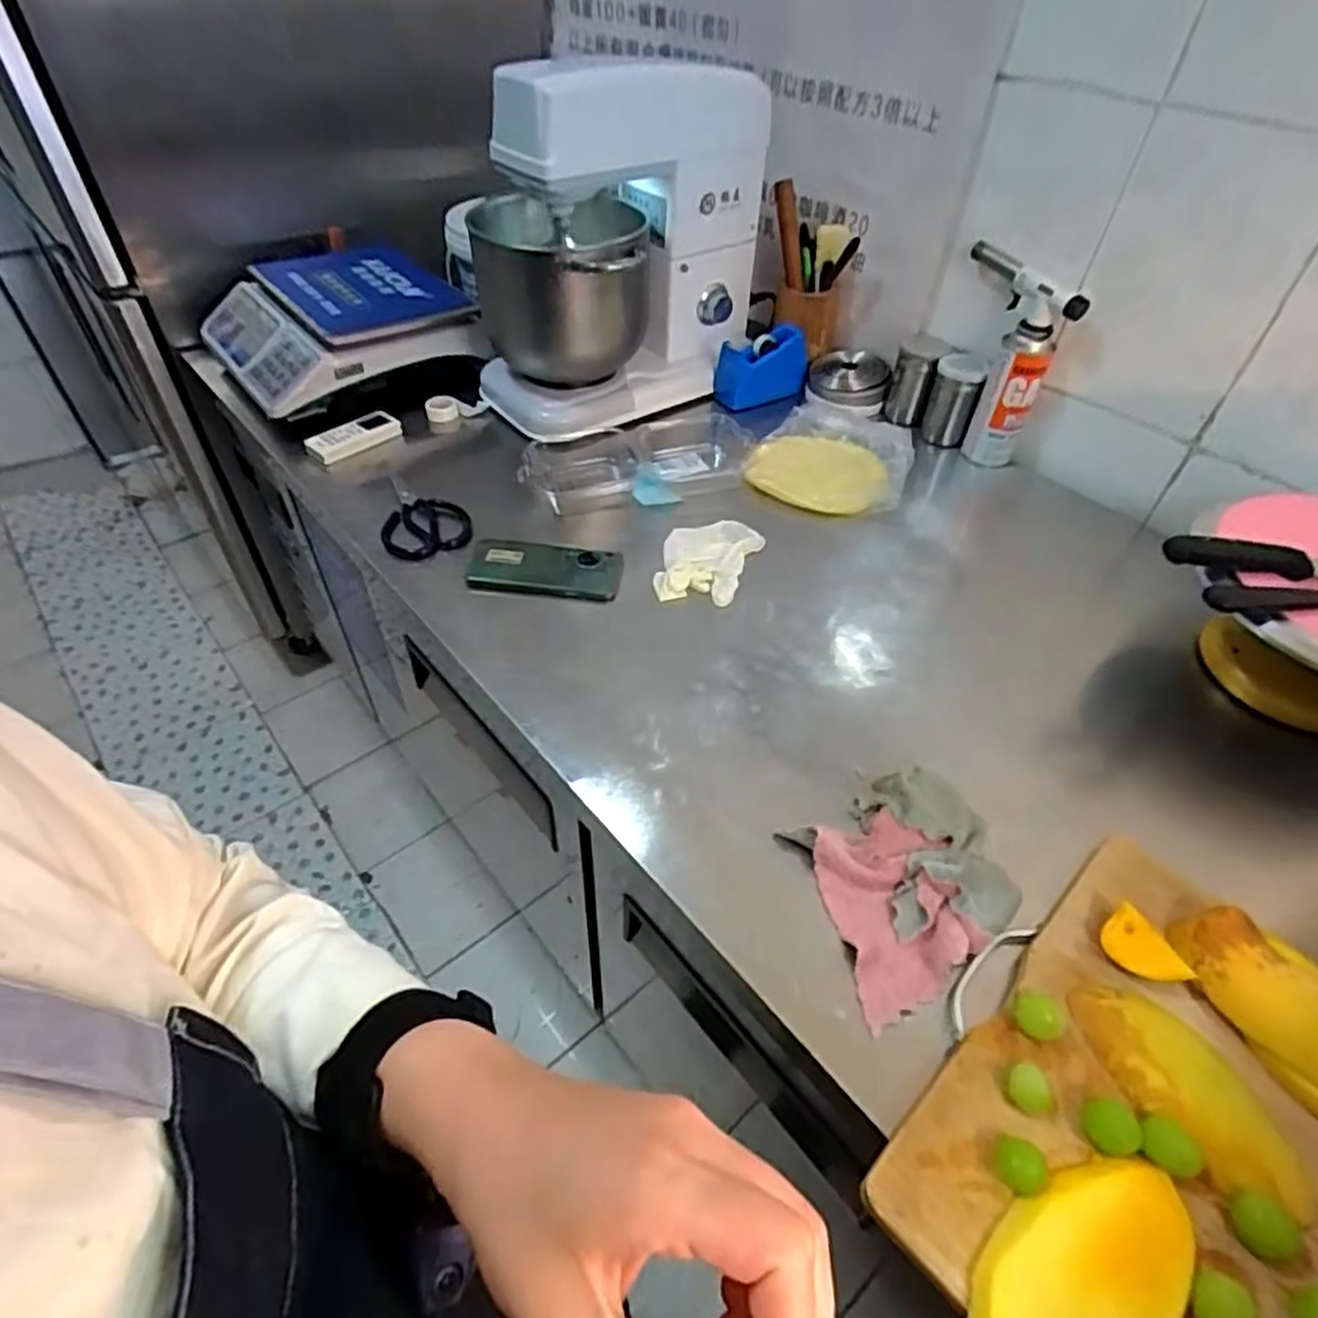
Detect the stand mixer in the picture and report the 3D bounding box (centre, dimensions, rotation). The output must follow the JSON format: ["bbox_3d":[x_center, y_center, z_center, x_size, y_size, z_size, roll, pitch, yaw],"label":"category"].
[{"bbox_3d":[-0.072,-0.568,1.030,0.312,0.402,0.413,29,53,25],"label":"stand mixer"}]

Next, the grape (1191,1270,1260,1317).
[{"bbox_3d":[0.299,0.346,0.398,0.027,0.027,0.026,21,50,19],"label":"grape"}]

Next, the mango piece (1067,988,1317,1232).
[{"bbox_3d":[0.339,0.275,0.474,0.074,0.021,0.143,-15,48,-13],"label":"mango piece"}]

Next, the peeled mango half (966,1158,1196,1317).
[{"bbox_3d":[0.232,0.337,0.408,0.145,0.023,0.074,-27,52,-23],"label":"peeled mango half"}]

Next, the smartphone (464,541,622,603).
[{"bbox_3d":[-0.128,-0.103,0.838,0.168,0.017,0.073,5,58,4],"label":"smartphone"}]

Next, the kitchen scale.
[{"bbox_3d":[-0.472,-0.496,1.088,0.315,0.089,0.308,-28,54,-27],"label":"kitchen scale"}]

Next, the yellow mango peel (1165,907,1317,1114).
[{"bbox_3d":[0.431,0.240,0.491,0.085,0.047,0.168,-17,49,-15],"label":"yellow mango peel"}]

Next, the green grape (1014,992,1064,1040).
[{"bbox_3d":[0.254,0.241,0.500,0.026,0.020,0.028,0,47,0],"label":"green grape"}]

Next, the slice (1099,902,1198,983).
[{"bbox_3d":[0.344,0.209,0.528,0.038,0.023,0.056,-30,53,-25],"label":"slice"}]

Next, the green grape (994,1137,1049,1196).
[{"bbox_3d":[0.215,0.301,0.441,0.023,0.019,0.028,-17,49,-15],"label":"green grape"}]

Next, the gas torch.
[{"bbox_3d":[0.449,-0.393,0.983,0.065,0.232,0.148,-13,48,-12],"label":"gas torch"}]

